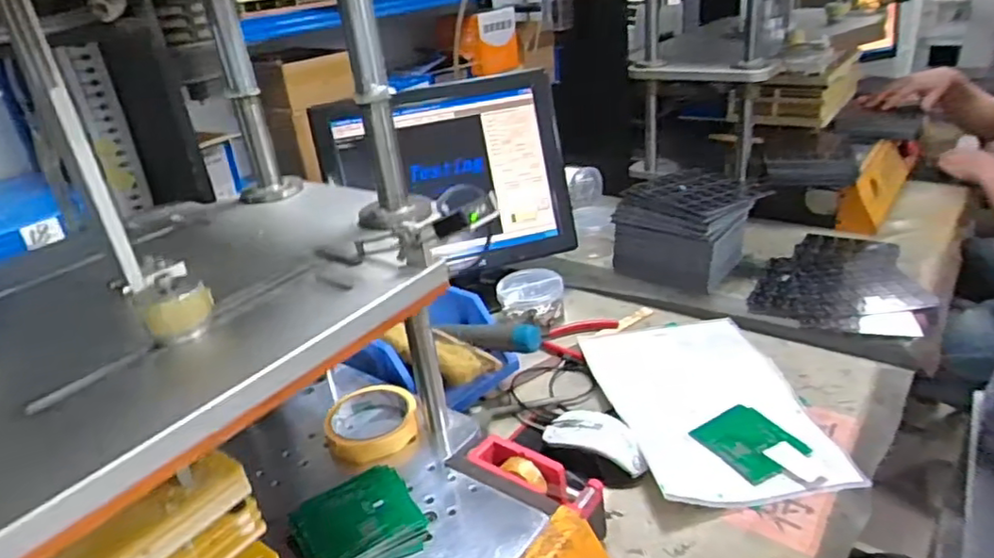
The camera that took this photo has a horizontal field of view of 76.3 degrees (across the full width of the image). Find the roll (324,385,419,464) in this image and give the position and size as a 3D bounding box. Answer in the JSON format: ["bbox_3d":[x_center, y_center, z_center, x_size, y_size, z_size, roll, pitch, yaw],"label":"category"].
[{"bbox_3d":[-0.124,0.141,0.632,0.088,0.023,0.089,-5,28,3],"label":"roll"}]

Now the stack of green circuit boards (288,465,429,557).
[{"bbox_3d":[-0.114,0.197,0.519,0.099,0.023,0.091,-23,32,-29],"label":"stack of green circuit boards"}]

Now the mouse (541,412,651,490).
[{"bbox_3d":[0.101,0.176,0.666,0.056,0.035,0.118,-27,34,-34],"label":"mouse"}]

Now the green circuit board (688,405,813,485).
[{"bbox_3d":[0.266,0.172,0.670,0.082,0.008,0.093,-20,30,-23],"label":"green circuit board"}]

